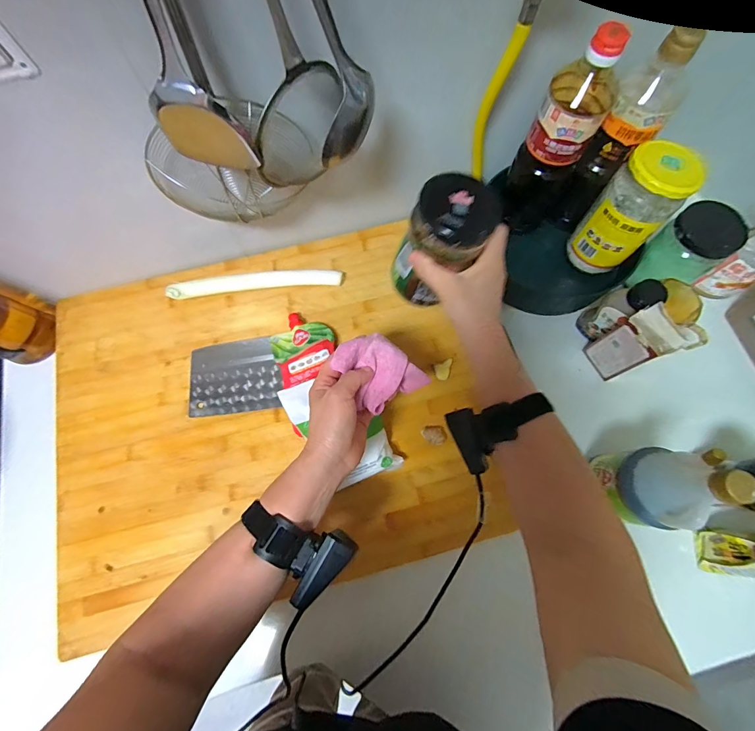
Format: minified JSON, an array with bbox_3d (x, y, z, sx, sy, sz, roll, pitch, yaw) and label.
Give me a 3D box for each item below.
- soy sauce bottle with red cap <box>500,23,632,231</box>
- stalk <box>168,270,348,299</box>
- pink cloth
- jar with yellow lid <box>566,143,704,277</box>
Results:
[{"bbox_3d":[0.233,-0.281,0.492,0.085,0.262,0.094,31,76,11],"label":"soy sauce bottle with red cap"},{"bbox_3d":[-0.191,-0.135,0.593,0.267,0.018,0.038,-6,72,0],"label":"stalk"},{"bbox_3d":[0.002,0.003,0.419,0.080,0.050,0.078,-34,74,-9],"label":"pink cloth"},{"bbox_3d":[0.338,-0.203,0.509,0.081,0.169,0.084,0,73,1],"label":"jar with yellow lid"}]

